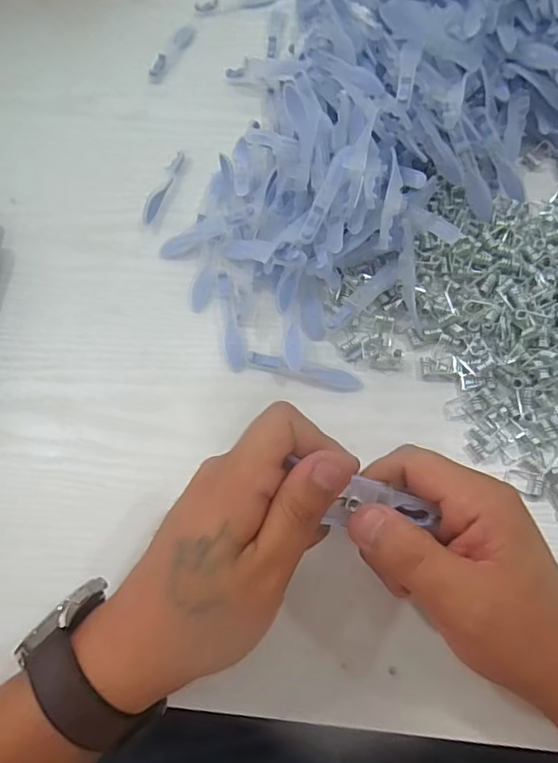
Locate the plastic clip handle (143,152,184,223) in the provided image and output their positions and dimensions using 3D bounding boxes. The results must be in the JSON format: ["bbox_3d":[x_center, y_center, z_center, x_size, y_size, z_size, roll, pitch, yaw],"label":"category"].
[{"bbox_3d":[-0.090,-0.155,0.413,0.007,0.017,0.075,17,70,9],"label":"plastic clip handle"}]

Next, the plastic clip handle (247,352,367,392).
[{"bbox_3d":[0.016,-0.007,0.346,0.078,0.011,0.015,13,69,7],"label":"plastic clip handle"}]

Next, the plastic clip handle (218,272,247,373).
[{"bbox_3d":[-0.033,-0.044,0.366,0.016,0.005,0.077,-6,68,0],"label":"plastic clip handle"}]

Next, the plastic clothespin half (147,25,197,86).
[{"bbox_3d":[-0.098,-0.305,0.478,0.018,0.004,0.078,22,71,11],"label":"plastic clothespin half"}]

